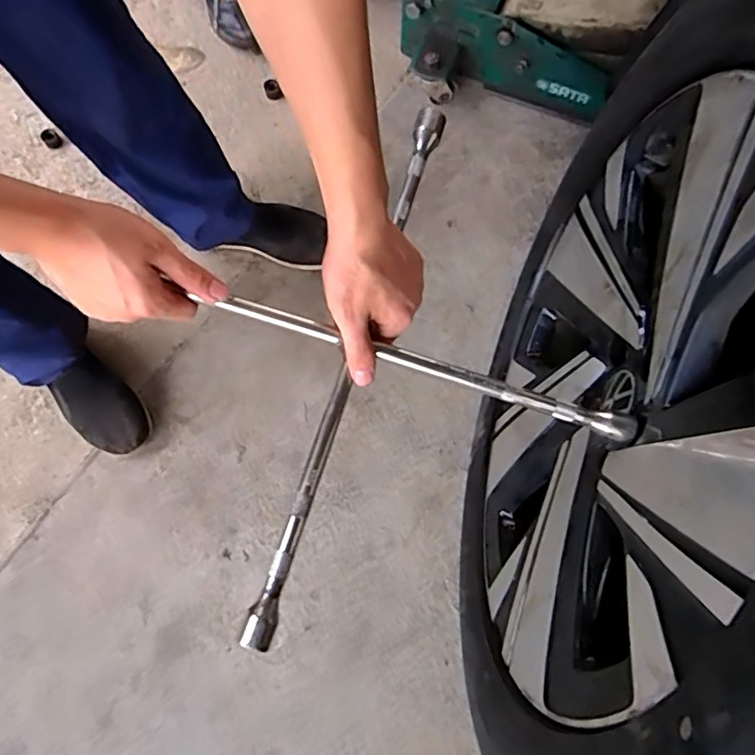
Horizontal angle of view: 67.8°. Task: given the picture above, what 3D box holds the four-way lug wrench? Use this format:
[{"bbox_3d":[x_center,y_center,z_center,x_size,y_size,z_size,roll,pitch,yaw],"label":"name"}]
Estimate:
[{"bbox_3d":[-0.016,-0.021,0.486,0.357,0.045,0.346,-27,77,-8],"label":"four-way lug wrench"}]

